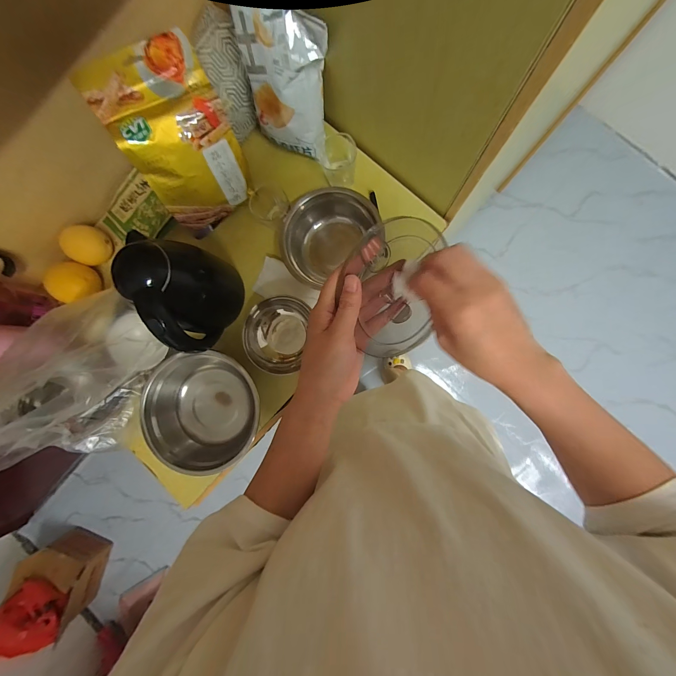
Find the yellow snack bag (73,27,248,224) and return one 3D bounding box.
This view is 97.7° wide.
[{"bbox_3d":[-0.264,-0.326,0.512,0.179,0.270,0.078,-30,60,-9],"label":"yellow snack bag"}]

